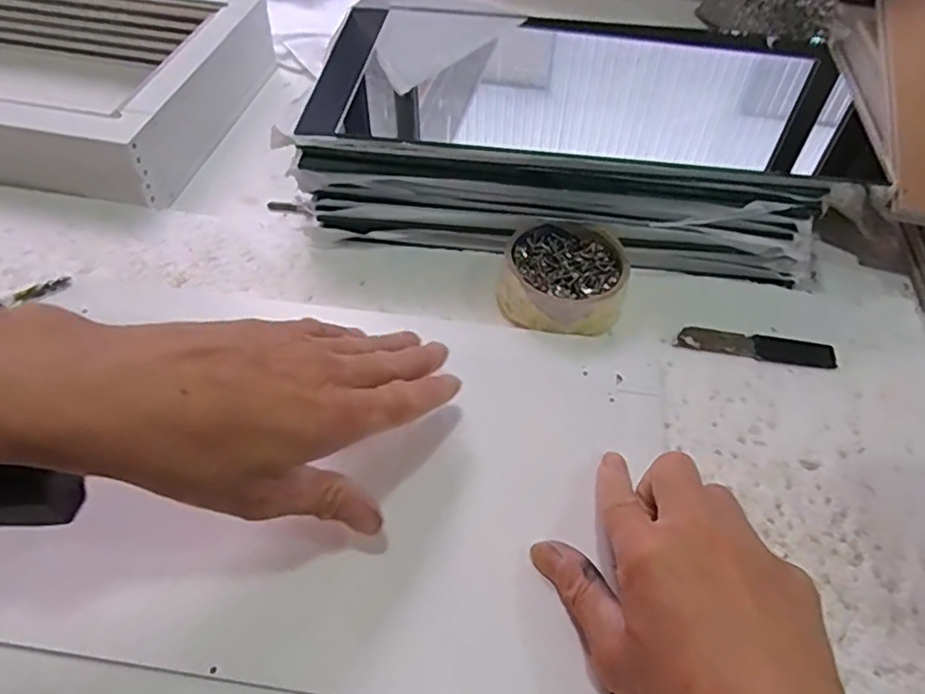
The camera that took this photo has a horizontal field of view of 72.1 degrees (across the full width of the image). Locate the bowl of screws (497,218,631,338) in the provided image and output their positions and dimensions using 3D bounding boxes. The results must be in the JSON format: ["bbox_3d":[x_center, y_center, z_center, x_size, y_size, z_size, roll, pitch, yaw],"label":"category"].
[{"bbox_3d":[0.068,-0.047,0.434,0.081,0.034,0.082,1,52,-1],"label":"bowl of screws"}]

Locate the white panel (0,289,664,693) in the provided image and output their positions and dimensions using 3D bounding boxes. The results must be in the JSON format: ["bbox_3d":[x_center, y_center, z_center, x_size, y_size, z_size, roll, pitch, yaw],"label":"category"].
[{"bbox_3d":[-0.090,0.077,0.346,0.399,0.022,0.251,9,56,3],"label":"white panel"}]

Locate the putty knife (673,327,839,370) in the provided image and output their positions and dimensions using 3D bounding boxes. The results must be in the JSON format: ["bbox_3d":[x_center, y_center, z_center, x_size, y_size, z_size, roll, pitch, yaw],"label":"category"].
[{"bbox_3d":[0.196,-0.001,0.423,0.100,0.004,0.019,8,52,5],"label":"putty knife"}]

